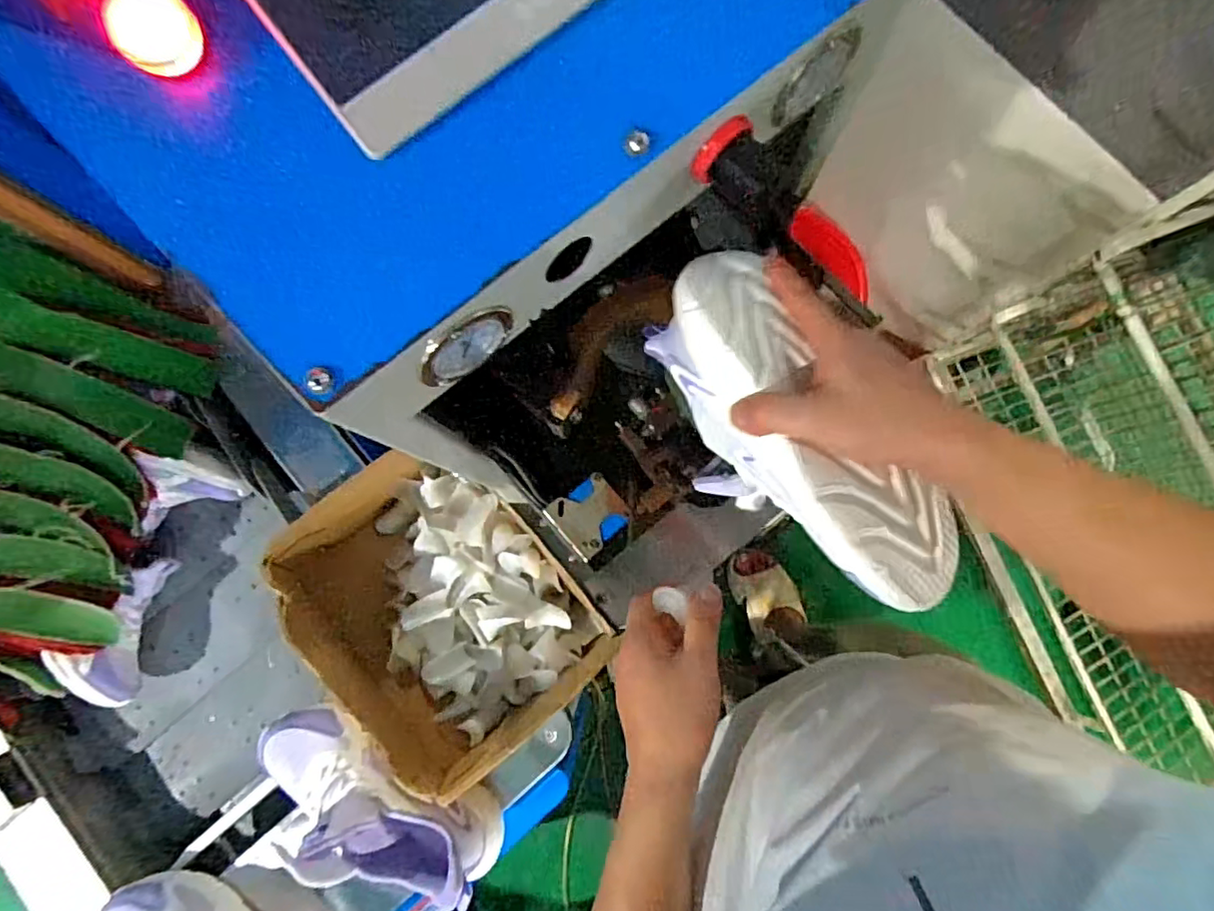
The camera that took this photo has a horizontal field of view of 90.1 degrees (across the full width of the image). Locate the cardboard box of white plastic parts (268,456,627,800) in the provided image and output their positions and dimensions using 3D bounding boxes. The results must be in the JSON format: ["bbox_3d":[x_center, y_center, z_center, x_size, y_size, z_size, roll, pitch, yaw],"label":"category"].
[{"bbox_3d":[-0.185,0.168,0.666,0.333,0.108,0.264,44,85,7],"label":"cardboard box of white plastic parts"}]

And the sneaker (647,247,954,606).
[{"bbox_3d":[0.136,-0.011,0.444,0.100,0.108,0.276,-36,81,-4],"label":"sneaker"}]

